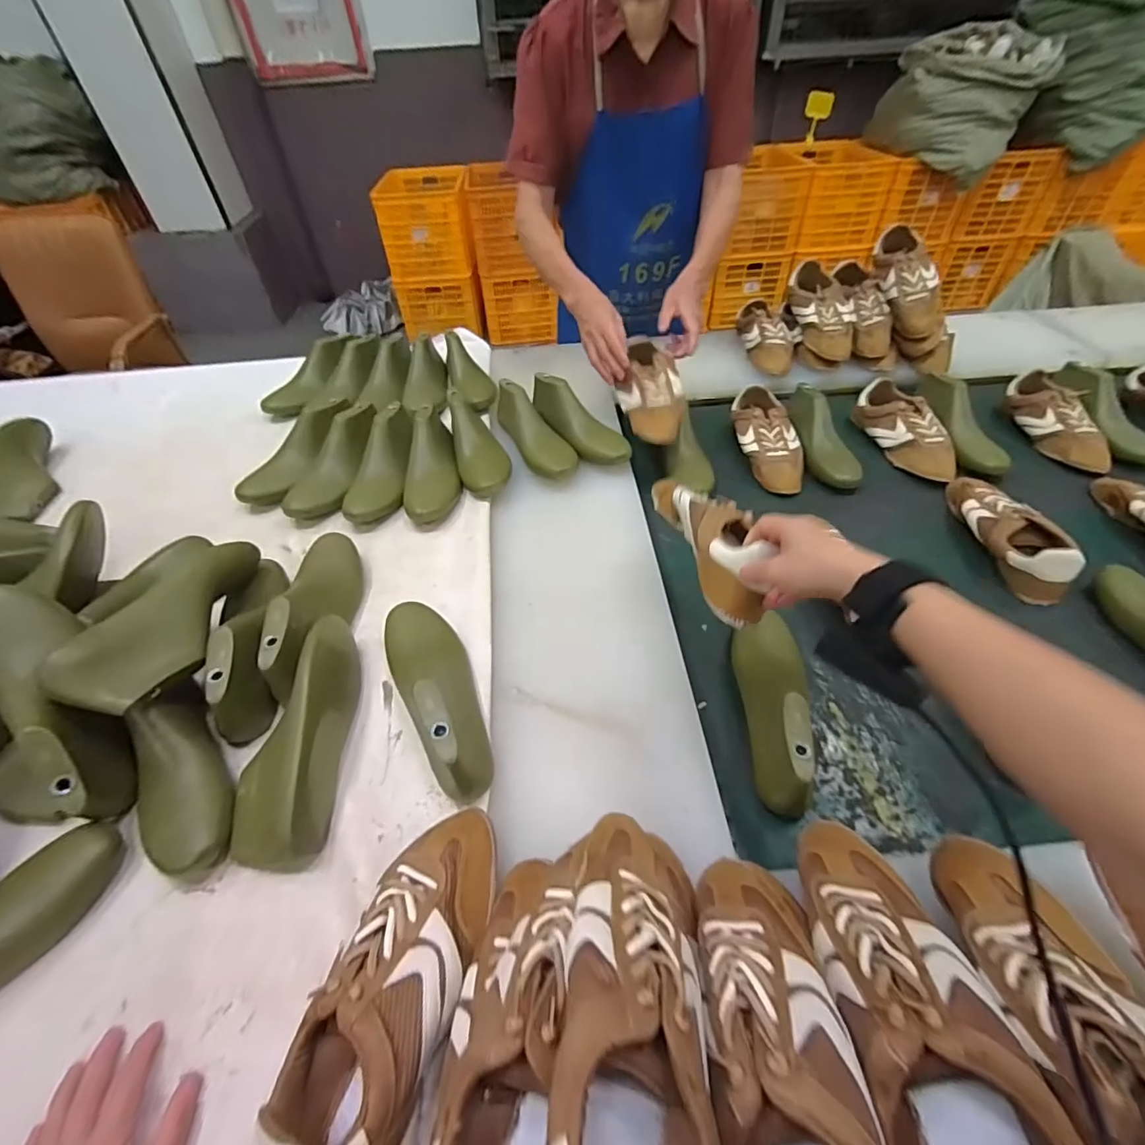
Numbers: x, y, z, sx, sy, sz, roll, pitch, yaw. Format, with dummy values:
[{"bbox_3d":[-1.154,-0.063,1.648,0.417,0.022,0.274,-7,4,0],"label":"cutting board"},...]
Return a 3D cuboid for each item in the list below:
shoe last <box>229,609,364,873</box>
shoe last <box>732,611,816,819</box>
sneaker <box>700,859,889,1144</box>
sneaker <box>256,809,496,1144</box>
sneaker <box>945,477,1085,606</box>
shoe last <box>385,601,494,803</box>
[{"bbox_3d":[-0.281,0.155,0.528,0.084,0.077,0.246,-6,48,-1],"label":"shoe last"},{"bbox_3d":[0.224,0.138,0.562,0.079,0.073,0.223,6,49,9],"label":"shoe last"},{"bbox_3d":[0.127,0.292,0.316,0.088,0.083,0.228,-1,34,3],"label":"sneaker"},{"bbox_3d":[-0.126,0.293,0.393,0.097,0.078,0.225,14,51,16],"label":"sneaker"},{"bbox_3d":[0.605,-0.064,0.732,0.086,0.069,0.223,6,49,9],"label":"sneaker"},{"bbox_3d":[-0.143,0.109,0.551,0.075,0.088,0.243,-27,52,-19],"label":"shoe last"}]

